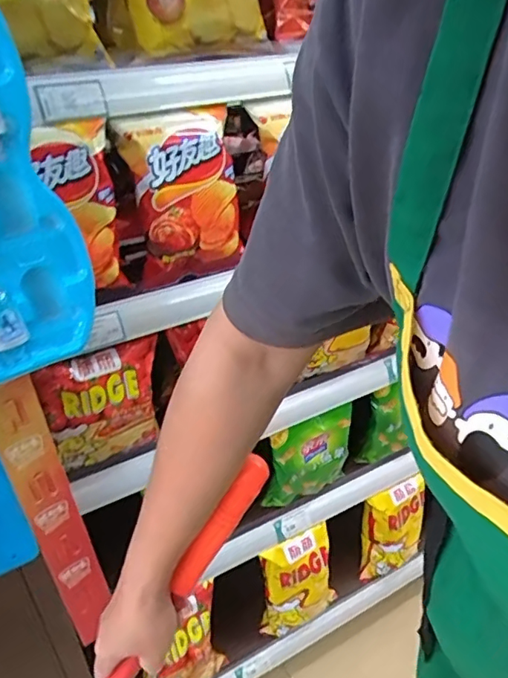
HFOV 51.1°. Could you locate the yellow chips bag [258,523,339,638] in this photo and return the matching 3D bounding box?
[{"bbox_3d":[0.085,0.431,0.943,0.152,0.210,0.057,-13,31,-16],"label":"yellow chips bag"}]

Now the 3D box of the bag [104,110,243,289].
[{"bbox_3d":[-0.075,-0.151,0.573,0.111,0.169,0.044,-23,36,-31],"label":"bag"}]

